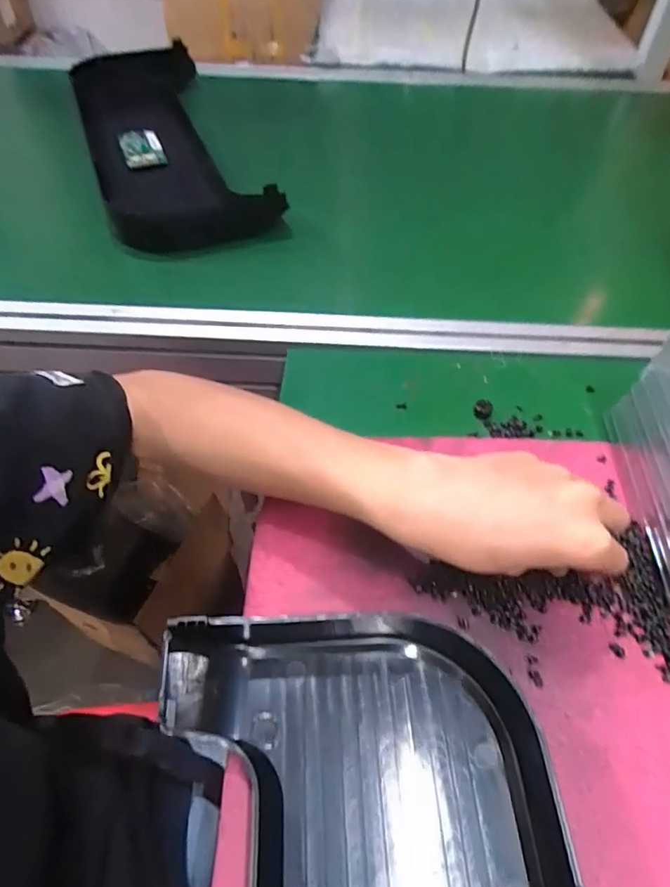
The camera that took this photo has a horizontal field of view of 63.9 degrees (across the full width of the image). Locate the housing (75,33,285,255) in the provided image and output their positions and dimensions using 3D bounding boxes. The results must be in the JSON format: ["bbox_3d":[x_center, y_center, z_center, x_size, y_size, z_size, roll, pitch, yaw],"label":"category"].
[{"bbox_3d":[-0.244,-0.437,0.738,0.179,0.038,0.575,-17,55,-14],"label":"housing"}]

